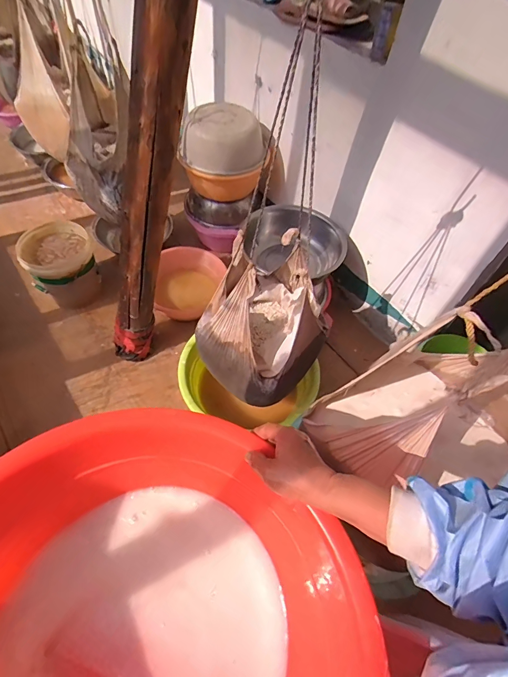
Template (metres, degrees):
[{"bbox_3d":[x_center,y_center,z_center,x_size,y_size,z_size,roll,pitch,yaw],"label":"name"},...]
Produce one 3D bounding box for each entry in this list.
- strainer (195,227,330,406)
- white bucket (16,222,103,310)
[{"bbox_3d":[0.041,-0.074,0.993,0.267,0.391,0.303,38,60,20],"label":"strainer"},{"bbox_3d":[-0.779,-0.291,1.537,0.253,0.258,0.240,2,55,-4],"label":"white bucket"}]

